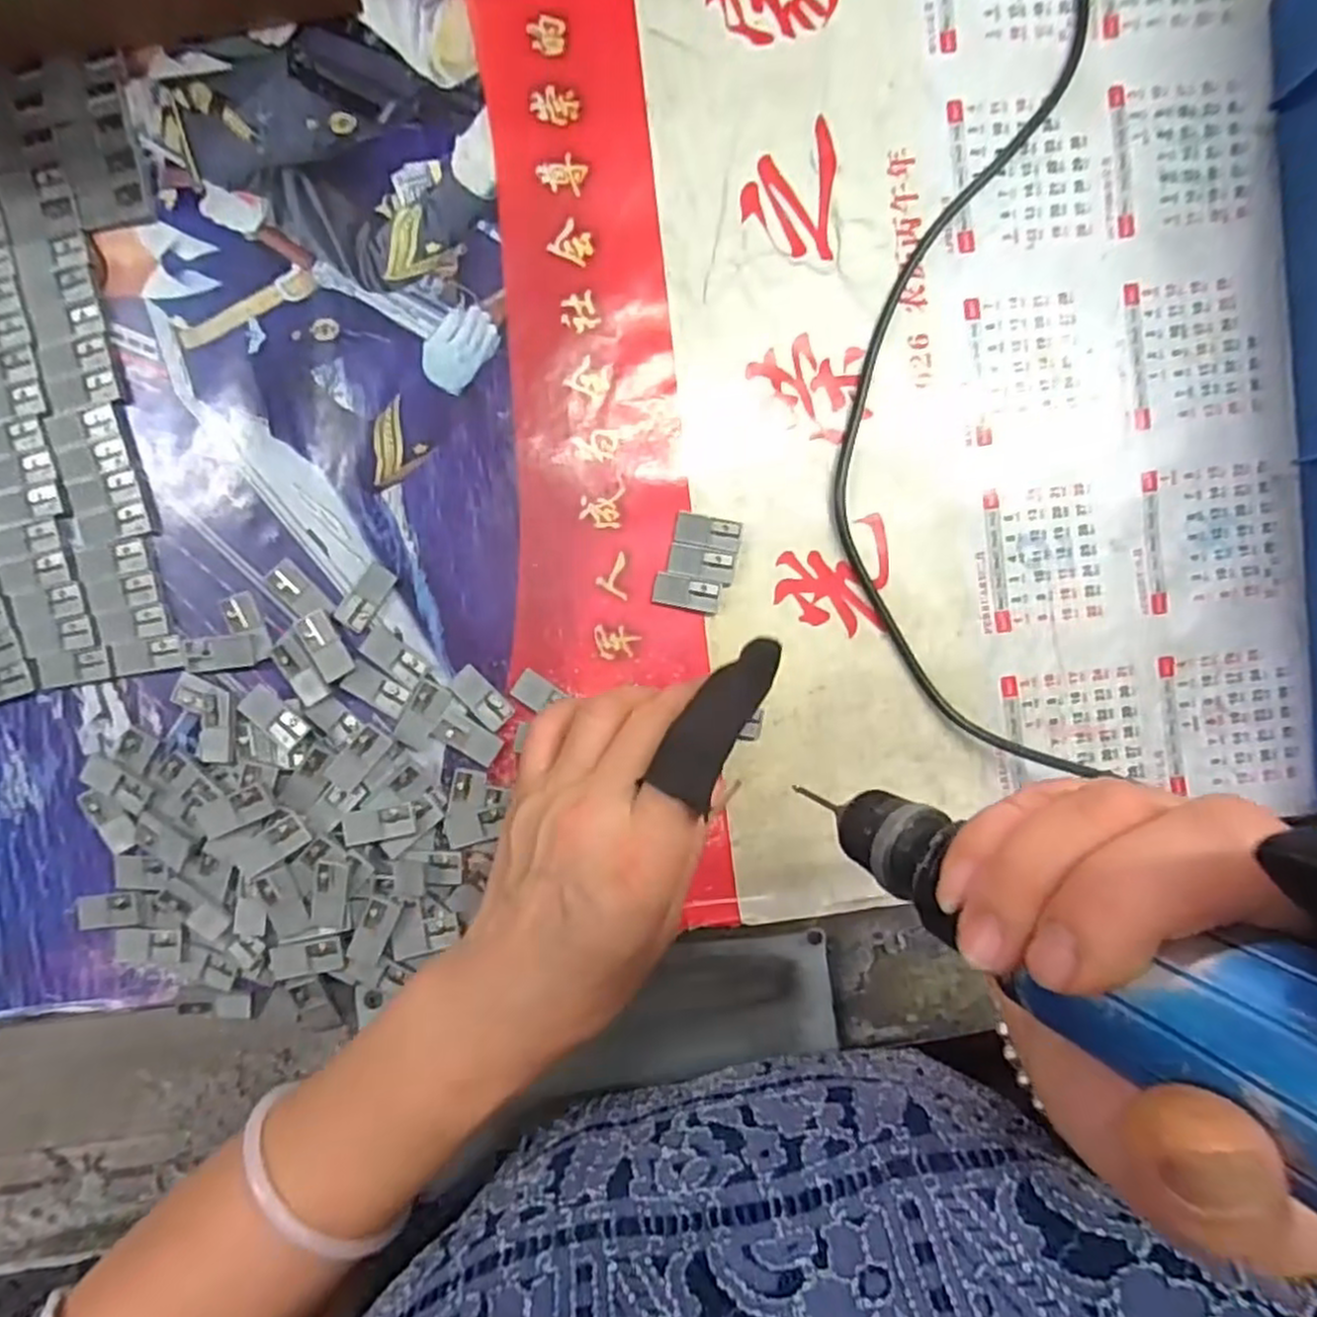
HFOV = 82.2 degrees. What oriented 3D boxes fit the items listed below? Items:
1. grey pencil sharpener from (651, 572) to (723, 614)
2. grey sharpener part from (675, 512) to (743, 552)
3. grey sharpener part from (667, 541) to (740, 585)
[{"bbox_3d":[0.012,-0.027,0.318,0.029,0.004,0.013,12,91,-4],"label":"grey pencil sharpener"},{"bbox_3d":[0.021,-0.053,0.318,0.028,0.004,0.013,10,91,-4],"label":"grey sharpener part"},{"bbox_3d":[0.019,-0.040,0.318,0.028,0.004,0.014,9,91,-4],"label":"grey sharpener part"}]

